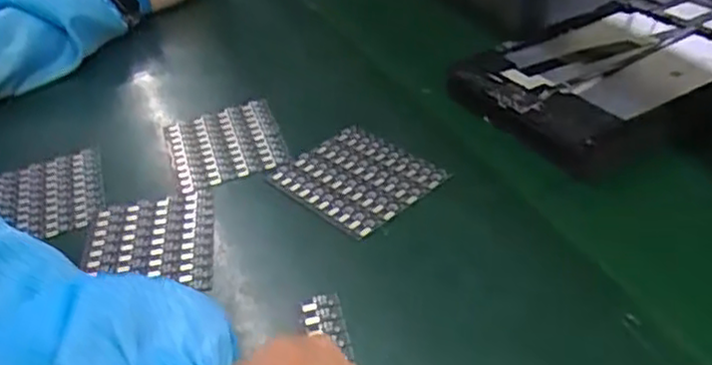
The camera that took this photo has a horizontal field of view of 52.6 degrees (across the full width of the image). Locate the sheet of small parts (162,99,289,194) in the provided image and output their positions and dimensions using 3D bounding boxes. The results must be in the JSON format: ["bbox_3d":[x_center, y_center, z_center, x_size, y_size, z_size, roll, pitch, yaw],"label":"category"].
[{"bbox_3d":[-0.102,-0.032,0.562,0.082,0.013,0.100,-14,35,-12],"label":"sheet of small parts"}]

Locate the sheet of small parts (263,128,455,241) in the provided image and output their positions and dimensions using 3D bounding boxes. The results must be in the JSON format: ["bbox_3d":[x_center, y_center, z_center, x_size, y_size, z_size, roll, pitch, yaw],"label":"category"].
[{"bbox_3d":[-0.001,-0.005,0.503,0.082,0.008,0.101,-30,41,-31],"label":"sheet of small parts"}]

